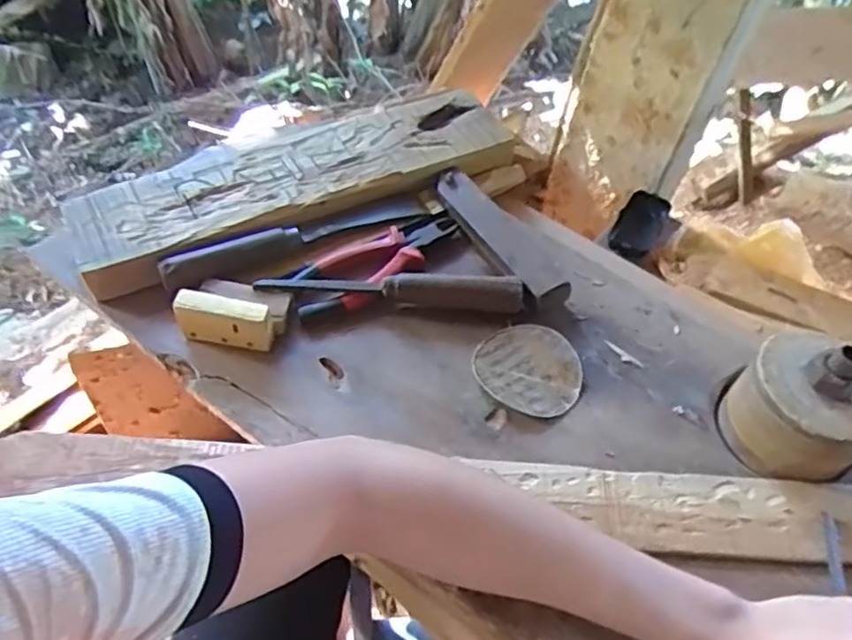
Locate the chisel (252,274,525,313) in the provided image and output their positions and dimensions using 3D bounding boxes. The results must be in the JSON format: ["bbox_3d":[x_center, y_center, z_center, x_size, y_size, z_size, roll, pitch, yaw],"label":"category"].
[{"bbox_3d":[-0.032,-0.031,0.622,0.244,0.035,0.022,5,53,-2],"label":"chisel"}]

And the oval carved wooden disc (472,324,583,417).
[{"bbox_3d":[0.091,0.042,0.586,0.092,0.009,0.089,24,54,12],"label":"oval carved wooden disc"}]

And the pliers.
[{"bbox_3d":[-0.044,-0.055,0.654,0.189,0.024,0.075,-22,58,-21],"label":"pliers"}]

